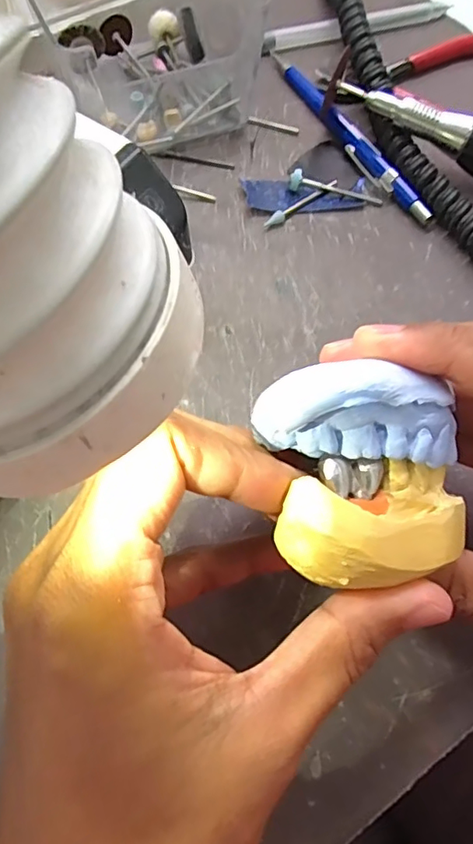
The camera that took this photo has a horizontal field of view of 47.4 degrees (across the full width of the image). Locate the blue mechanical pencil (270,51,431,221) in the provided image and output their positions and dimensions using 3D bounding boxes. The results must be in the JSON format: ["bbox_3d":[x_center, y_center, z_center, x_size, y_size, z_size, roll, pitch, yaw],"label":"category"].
[{"bbox_3d":[0.055,-0.151,0.280,0.011,0.008,0.134,-28,72,-13],"label":"blue mechanical pencil"}]

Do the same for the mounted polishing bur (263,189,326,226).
[{"bbox_3d":[0.032,-0.107,0.263,0.044,0.004,0.005,-38,75,-16],"label":"mounted polishing bur"}]

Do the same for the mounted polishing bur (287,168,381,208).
[{"bbox_3d":[0.049,-0.116,0.265,0.047,0.009,0.008,9,68,1],"label":"mounted polishing bur"}]

